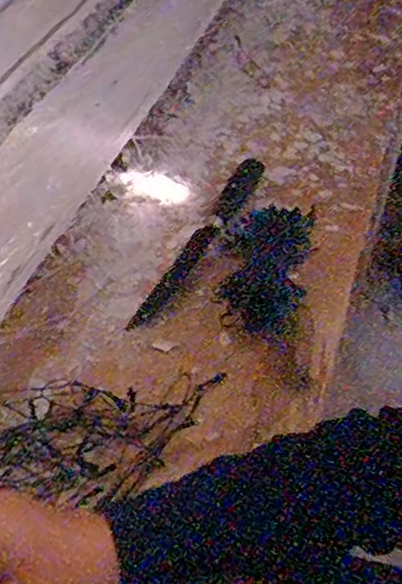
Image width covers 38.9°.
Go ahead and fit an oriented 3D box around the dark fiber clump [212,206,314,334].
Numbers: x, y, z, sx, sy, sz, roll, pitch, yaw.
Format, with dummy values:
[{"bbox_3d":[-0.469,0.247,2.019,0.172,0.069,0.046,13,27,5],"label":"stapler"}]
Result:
[{"bbox_3d":[0.060,-0.024,0.548,0.080,0.035,0.131,6,50,10],"label":"dark fiber clump"}]

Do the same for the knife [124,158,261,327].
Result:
[{"bbox_3d":[0.004,-0.059,0.602,0.030,0.016,0.252,19,54,20],"label":"knife"}]

